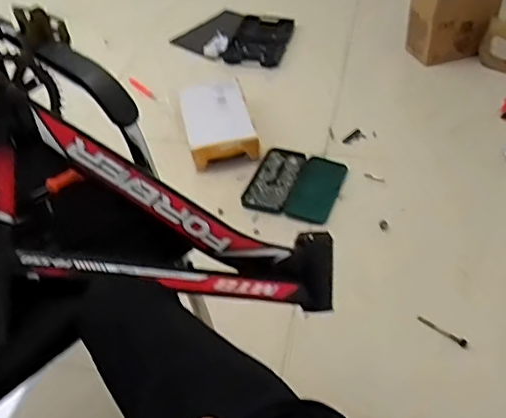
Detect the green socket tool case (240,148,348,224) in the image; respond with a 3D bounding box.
[{"bbox_3d":[0.117,-0.067,1.601,0.254,0.041,0.270,15,48,19],"label":"green socket tool case"}]

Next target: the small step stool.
[{"bbox_3d":[-0.110,-0.278,1.749,0.203,0.091,0.341,-11,45,-7],"label":"small step stool"}]

